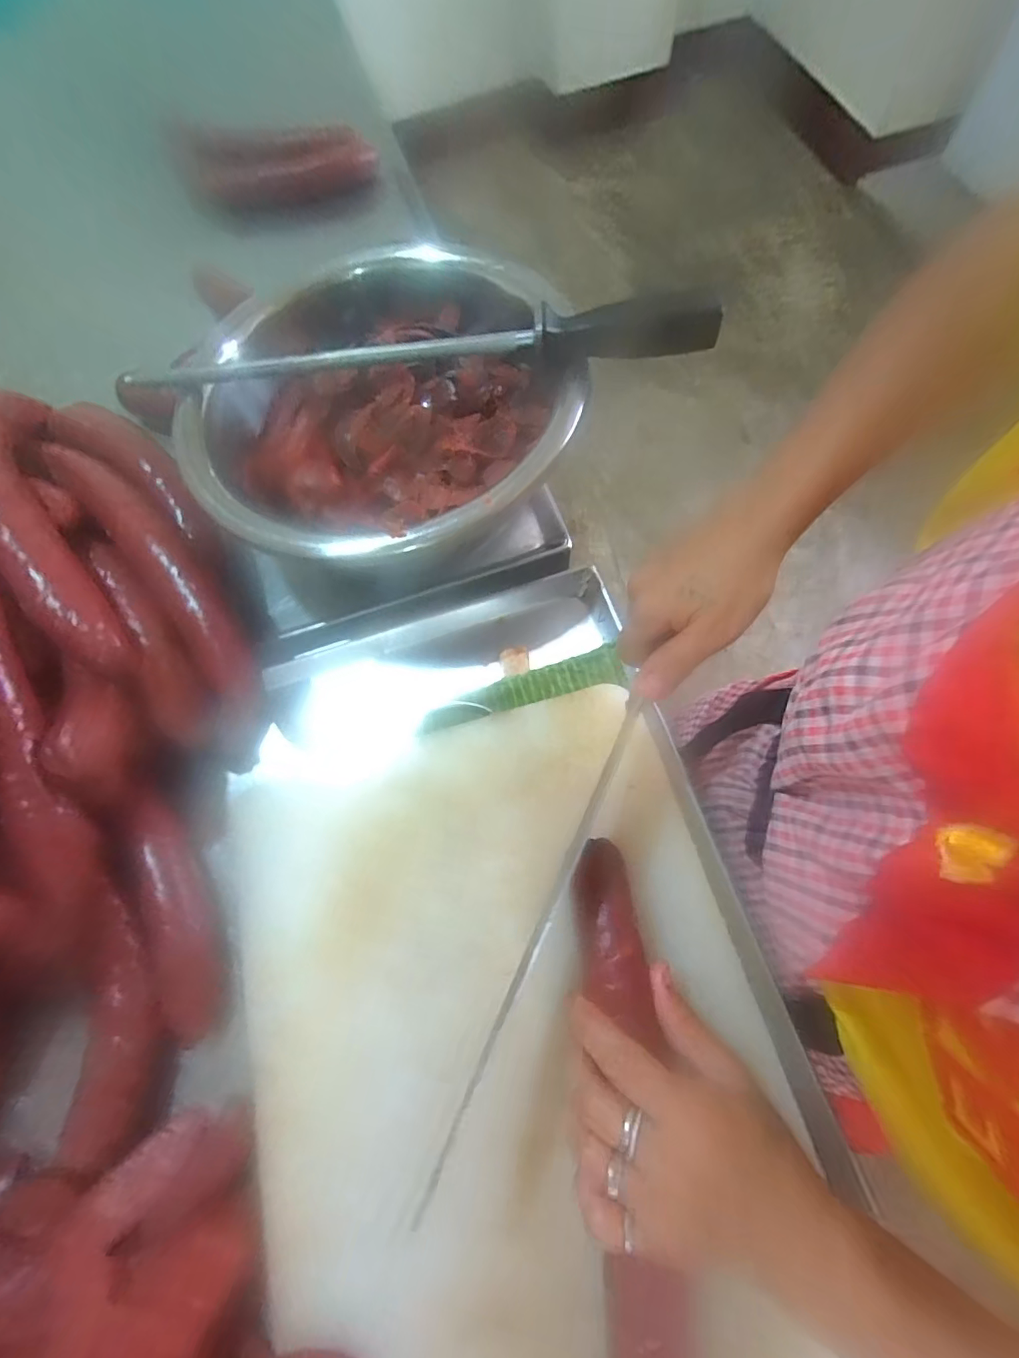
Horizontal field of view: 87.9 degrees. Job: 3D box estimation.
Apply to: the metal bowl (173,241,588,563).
[{"bbox_3d":[-0.097,-0.206,0.387,0.277,0.072,0.269,-1,69,4],"label":"metal bowl"}]

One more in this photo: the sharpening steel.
[{"bbox_3d":[-0.069,-0.228,0.356,0.406,0.037,0.021,-1,69,4],"label":"sharpening steel"}]

